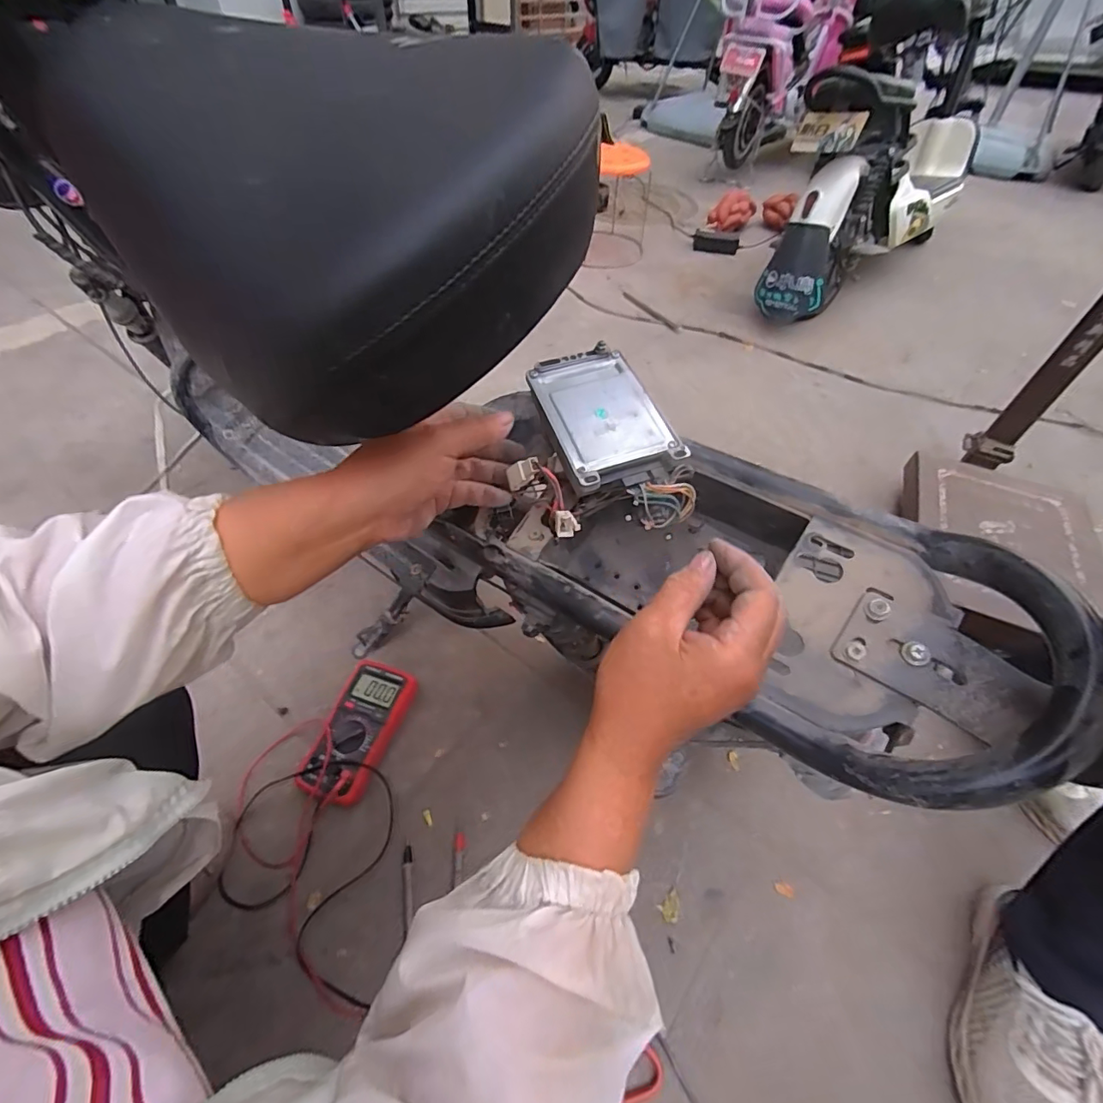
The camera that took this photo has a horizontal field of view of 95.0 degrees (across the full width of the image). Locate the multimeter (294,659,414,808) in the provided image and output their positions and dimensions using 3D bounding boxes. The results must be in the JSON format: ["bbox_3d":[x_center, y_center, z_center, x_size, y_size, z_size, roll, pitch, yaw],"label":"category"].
[{"bbox_3d":[-0.270,0.253,0.712,0.098,0.059,0.186,17,51,11],"label":"multimeter"}]

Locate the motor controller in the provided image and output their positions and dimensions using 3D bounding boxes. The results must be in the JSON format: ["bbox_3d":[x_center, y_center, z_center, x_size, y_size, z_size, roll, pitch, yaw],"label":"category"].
[{"bbox_3d":[0.035,-0.099,0.371,0.081,0.030,0.119,-15,52,-14],"label":"motor controller"}]

